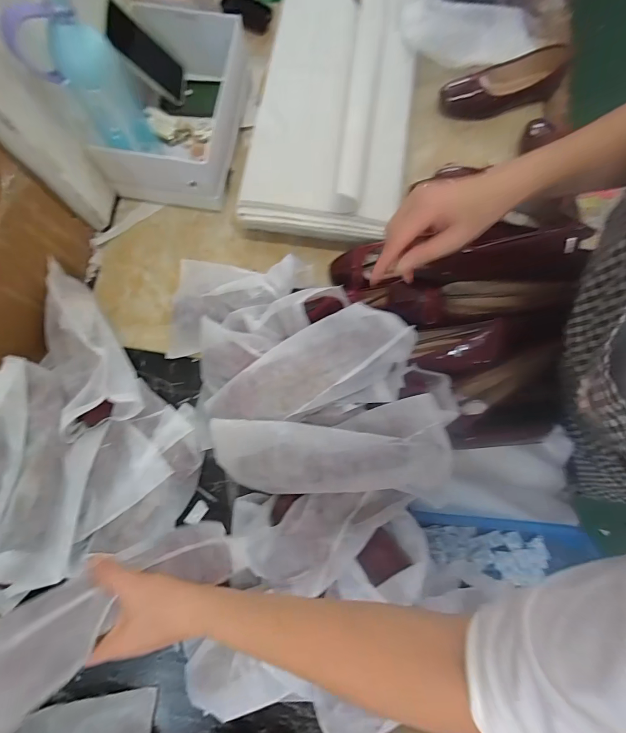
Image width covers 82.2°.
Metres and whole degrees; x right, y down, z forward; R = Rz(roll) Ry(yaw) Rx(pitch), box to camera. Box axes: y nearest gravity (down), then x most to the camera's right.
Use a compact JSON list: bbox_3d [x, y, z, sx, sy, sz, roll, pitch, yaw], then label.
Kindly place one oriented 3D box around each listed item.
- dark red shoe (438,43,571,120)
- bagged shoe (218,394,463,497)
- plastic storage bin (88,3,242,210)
[{"bbox_3d":[0.376,-0.555,0.706,0.238,0.069,0.084,-13,80,-4],"label":"dark red shoe"},{"bbox_3d":[0.025,0.114,0.467,0.299,0.064,0.119,-7,79,-2],"label":"bagged shoe"},{"bbox_3d":[-0.239,-0.472,0.655,0.188,0.137,0.336,8,79,0],"label":"plastic storage bin"}]

